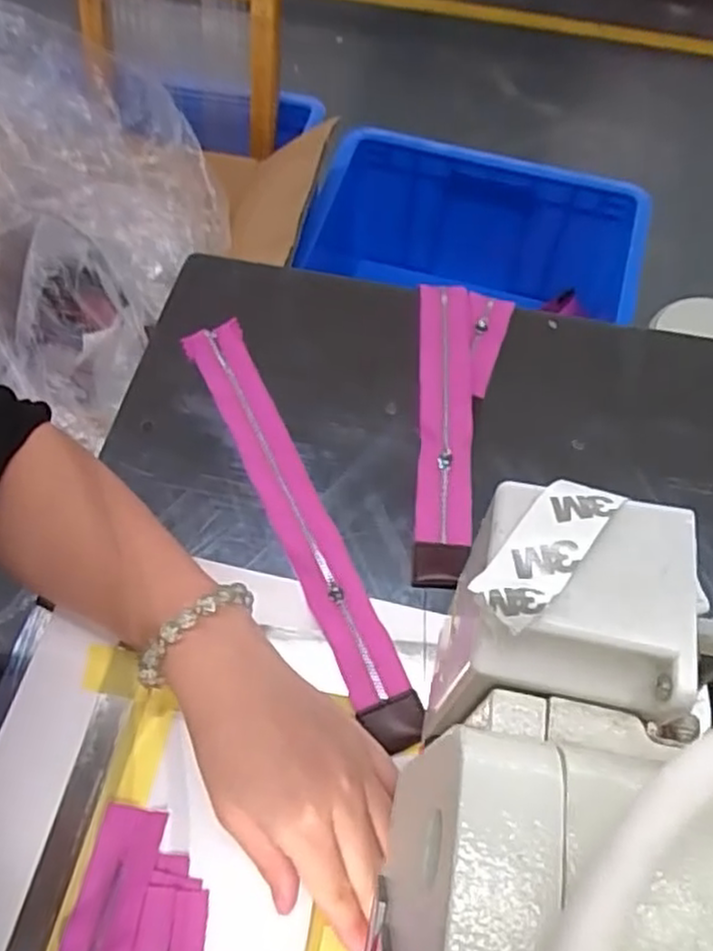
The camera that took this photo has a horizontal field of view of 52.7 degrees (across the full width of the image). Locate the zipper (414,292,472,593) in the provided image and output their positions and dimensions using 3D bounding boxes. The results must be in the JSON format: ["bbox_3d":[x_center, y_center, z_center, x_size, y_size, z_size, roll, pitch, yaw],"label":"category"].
[{"bbox_3d":[0.057,-0.036,0.465,0.035,0.010,0.225,3,63,1],"label":"zipper"}]

